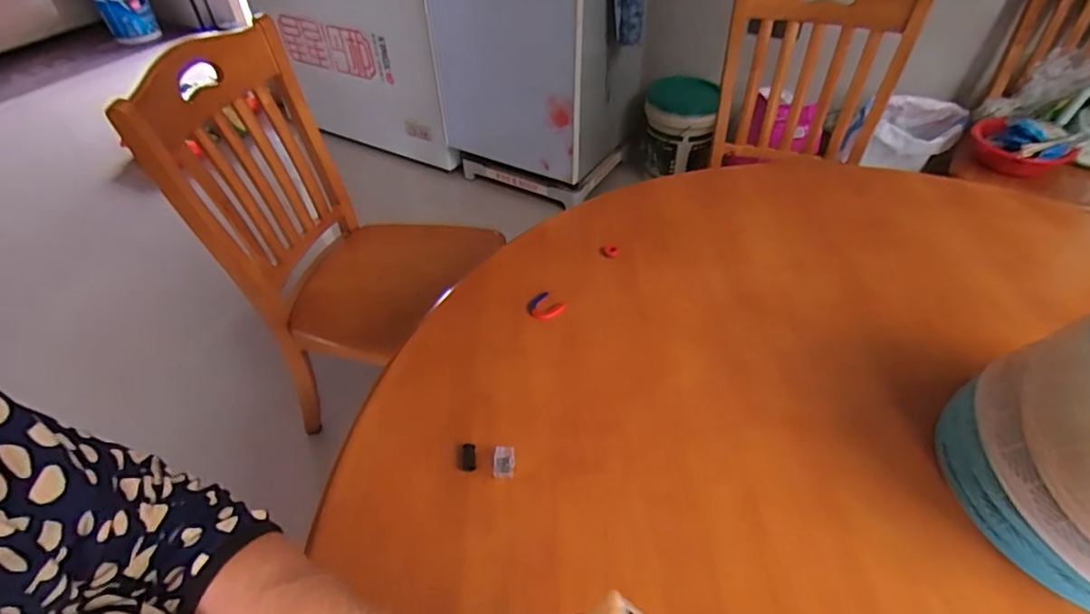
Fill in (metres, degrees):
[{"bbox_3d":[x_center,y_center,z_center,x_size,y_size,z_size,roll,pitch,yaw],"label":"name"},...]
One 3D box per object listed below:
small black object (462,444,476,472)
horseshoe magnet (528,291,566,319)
[{"bbox_3d":[-0.078,0.151,0.565,0.014,0.010,0.028,-5,46,-2],"label":"small black object"},{"bbox_3d":[-0.001,0.000,0.716,0.037,0.011,0.047,-36,54,-28],"label":"horseshoe magnet"}]

